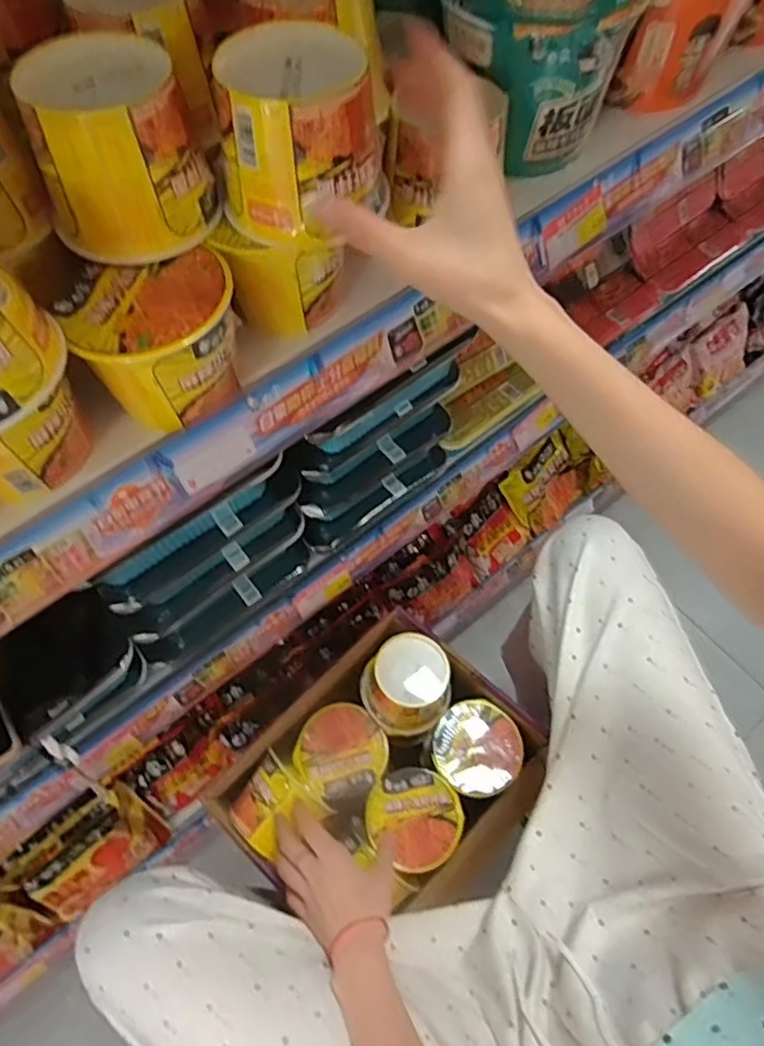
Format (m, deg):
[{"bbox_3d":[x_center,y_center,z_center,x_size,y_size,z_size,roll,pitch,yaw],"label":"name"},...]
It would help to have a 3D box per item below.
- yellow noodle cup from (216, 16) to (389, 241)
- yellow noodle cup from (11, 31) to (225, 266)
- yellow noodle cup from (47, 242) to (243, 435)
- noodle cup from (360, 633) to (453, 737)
[{"bbox_3d":[-0.043,-0.211,0.344,0.086,0.073,0.077,0,63,0],"label":"yellow noodle cup"},{"bbox_3d":[-0.143,-0.204,0.343,0.088,0.075,0.076,-18,64,-9],"label":"yellow noodle cup"},{"bbox_3d":[-0.131,-0.111,0.375,0.095,0.067,0.084,-30,66,-14],"label":"yellow noodle cup"},{"bbox_3d":[0.028,0.179,0.690,0.094,0.085,0.089,0,63,1],"label":"noodle cup"}]

